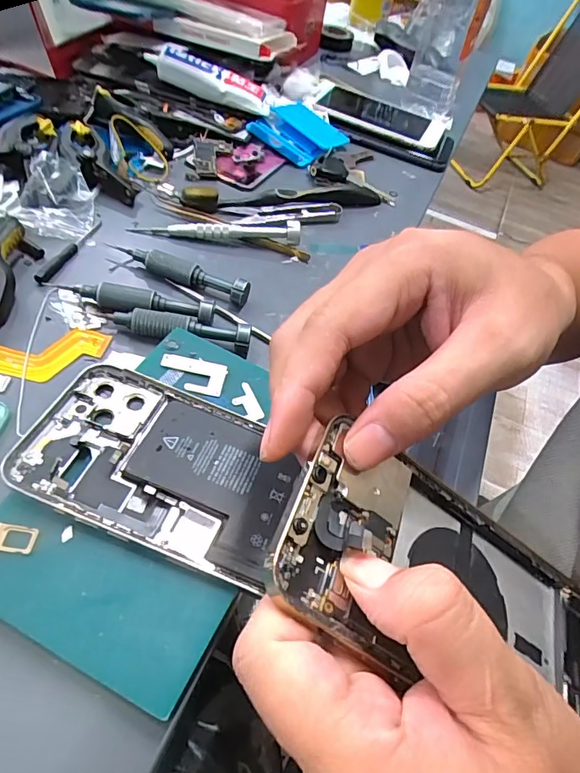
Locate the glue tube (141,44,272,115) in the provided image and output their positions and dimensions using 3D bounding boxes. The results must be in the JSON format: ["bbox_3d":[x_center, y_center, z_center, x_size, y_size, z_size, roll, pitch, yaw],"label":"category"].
[{"bbox_3d":[-0.082,-0.310,0.478,0.129,0.026,0.028,22,48,-2],"label":"glue tube"}]

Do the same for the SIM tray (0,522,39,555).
[{"bbox_3d":[-0.115,0.063,0.197,0.019,0.004,0.013,10,50,-9],"label":"SIM tray"}]

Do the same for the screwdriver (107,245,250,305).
[{"bbox_3d":[-0.081,-0.083,0.334,0.111,0.015,0.016,24,50,8],"label":"screwdriver"}]

